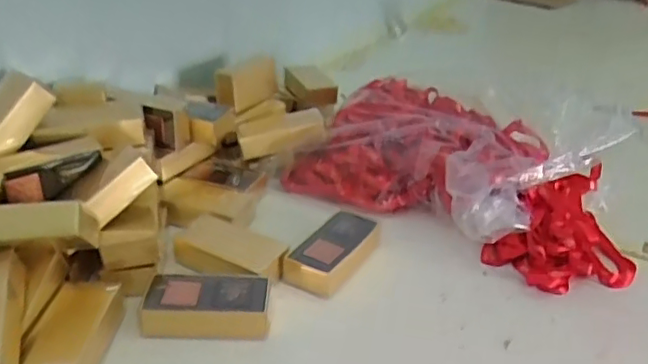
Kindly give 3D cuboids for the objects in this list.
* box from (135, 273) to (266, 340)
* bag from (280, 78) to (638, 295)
[{"bbox_3d":[-0.110,0.118,0.565,0.116,0.033,0.060,4,28,2],"label":"box"},{"bbox_3d":[0.190,-0.027,0.756,0.415,0.125,0.257,23,34,32],"label":"bag"}]

